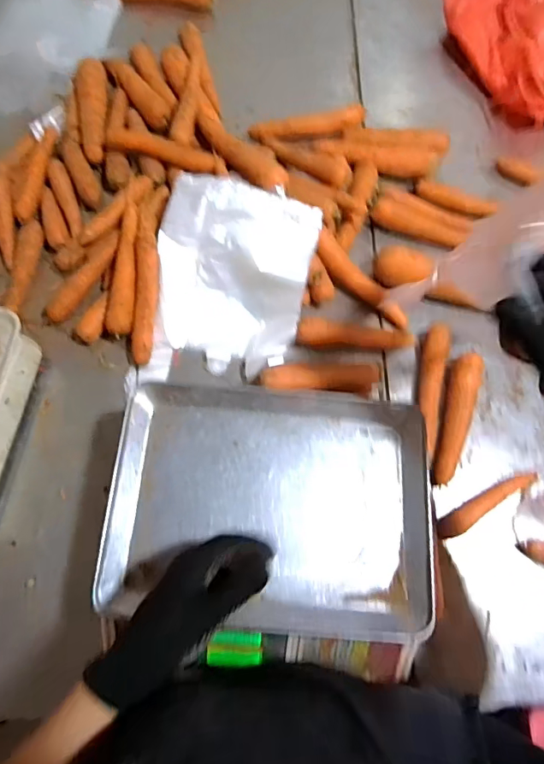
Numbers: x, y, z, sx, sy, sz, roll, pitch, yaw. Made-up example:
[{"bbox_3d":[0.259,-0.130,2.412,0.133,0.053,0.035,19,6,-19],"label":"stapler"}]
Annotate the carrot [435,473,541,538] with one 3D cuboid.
[{"bbox_3d":[0.275,0.154,0.606,0.141,0.027,0.024,-26,72,-12],"label":"carrot"}]

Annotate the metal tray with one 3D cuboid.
[{"bbox_3d":[0.001,0.126,0.502,0.326,0.020,0.242,4,68,0],"label":"metal tray"}]

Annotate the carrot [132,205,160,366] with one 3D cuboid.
[{"bbox_3d":[-0.176,-0.140,0.671,0.033,0.026,0.228,0,81,-2],"label":"carrot"}]

